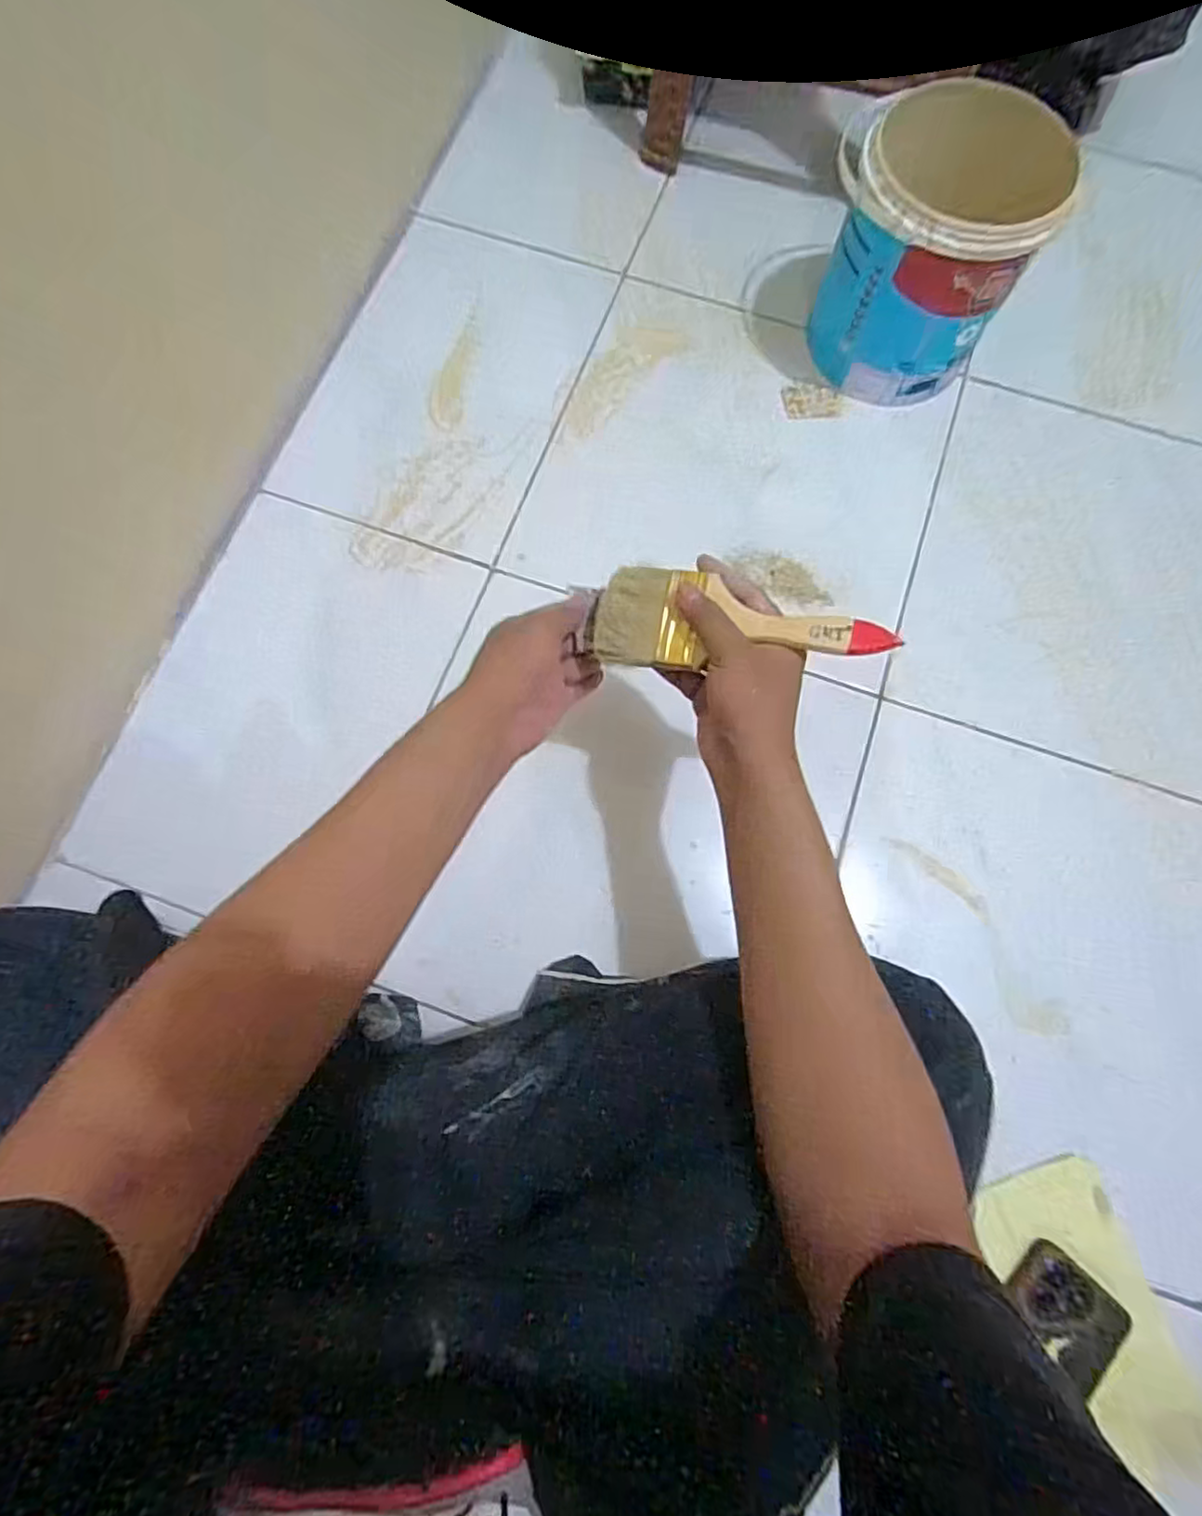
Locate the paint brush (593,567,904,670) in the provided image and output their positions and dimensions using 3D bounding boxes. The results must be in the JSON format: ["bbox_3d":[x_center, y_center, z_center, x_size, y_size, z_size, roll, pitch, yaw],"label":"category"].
[{"bbox_3d":[0.087,-0.089,0.425,0.184,0.017,0.063,7,75,19],"label":"paint brush"}]

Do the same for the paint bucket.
[{"bbox_3d":[0.313,-0.483,0.646,0.172,0.187,0.168,0,76,-1],"label":"paint bucket"}]

